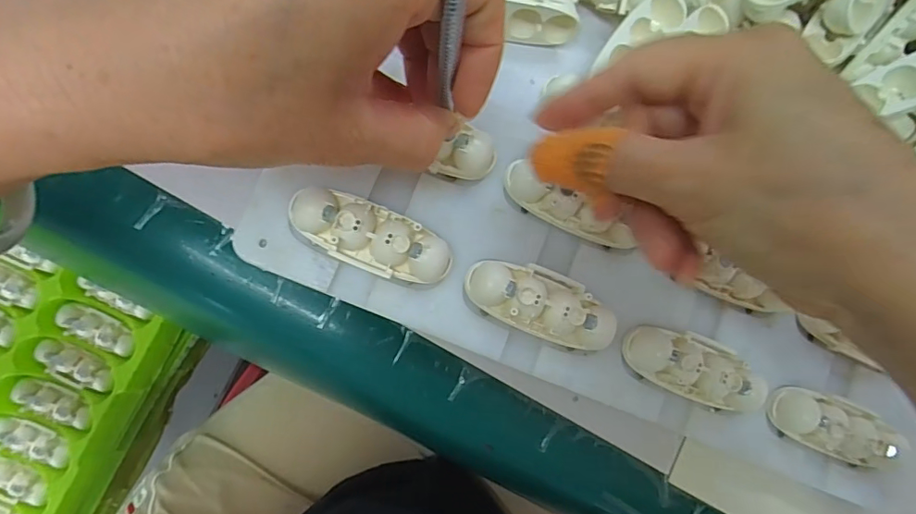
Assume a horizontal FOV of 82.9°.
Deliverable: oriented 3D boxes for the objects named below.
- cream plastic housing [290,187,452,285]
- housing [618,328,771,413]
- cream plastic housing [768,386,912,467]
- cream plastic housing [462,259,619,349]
[{"bbox_3d":[-0.032,-0.007,0.199,0.061,0.016,0.024,22,83,-8],"label":"cream plastic housing"},{"bbox_3d":[0.100,0.047,0.217,0.063,0.015,0.026,22,83,-8],"label":"housing"},{"bbox_3d":[0.166,0.075,0.226,0.057,0.016,0.023,23,83,-8],"label":"cream plastic housing"},{"bbox_3d":[0.034,0.018,0.208,0.061,0.015,0.025,24,83,-8],"label":"cream plastic housing"}]

